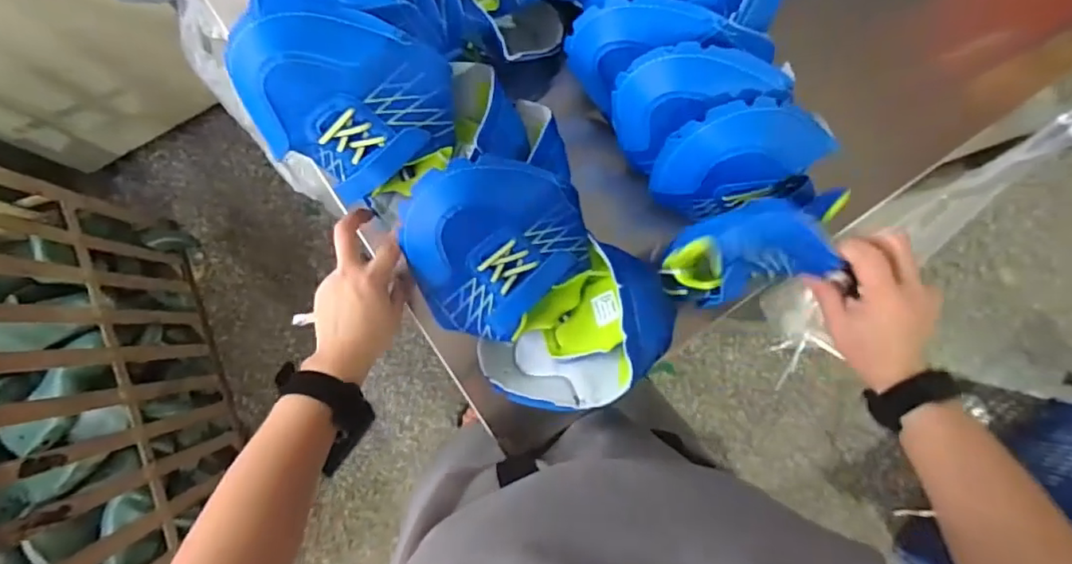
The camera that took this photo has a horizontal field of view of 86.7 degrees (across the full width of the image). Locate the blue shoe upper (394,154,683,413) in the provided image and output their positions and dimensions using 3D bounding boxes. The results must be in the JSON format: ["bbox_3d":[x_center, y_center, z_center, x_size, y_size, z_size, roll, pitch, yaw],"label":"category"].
[{"bbox_3d":[-0.003,0.002,0.508,0.237,0.112,0.163,42,84,0],"label":"blue shoe upper"}]

